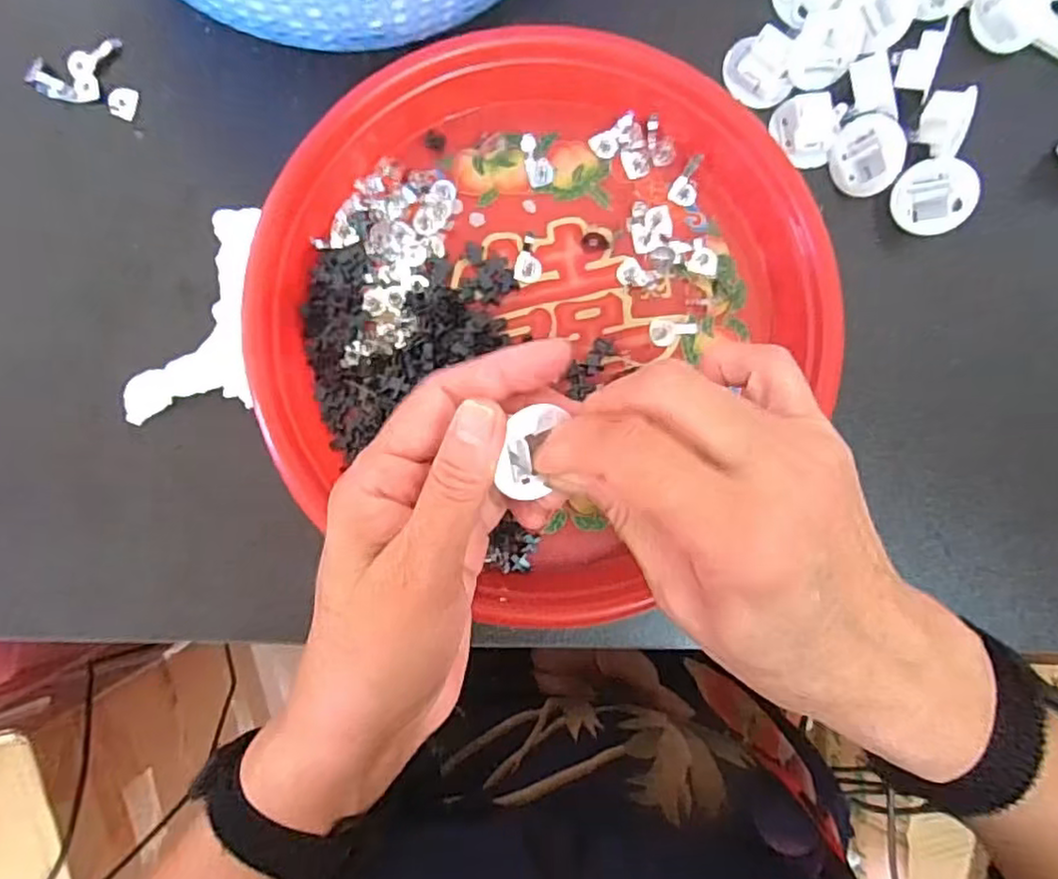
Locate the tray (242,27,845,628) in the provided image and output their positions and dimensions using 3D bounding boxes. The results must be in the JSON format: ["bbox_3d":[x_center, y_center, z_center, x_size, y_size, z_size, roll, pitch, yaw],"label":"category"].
[{"bbox_3d":[0.009,-0.047,0.288,0.234,0.028,0.247,0,89,-4],"label":"tray"}]

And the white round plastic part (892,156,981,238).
[{"bbox_3d":[0.182,-0.109,0.303,0.033,0.007,0.033,-7,87,33],"label":"white round plastic part"}]

